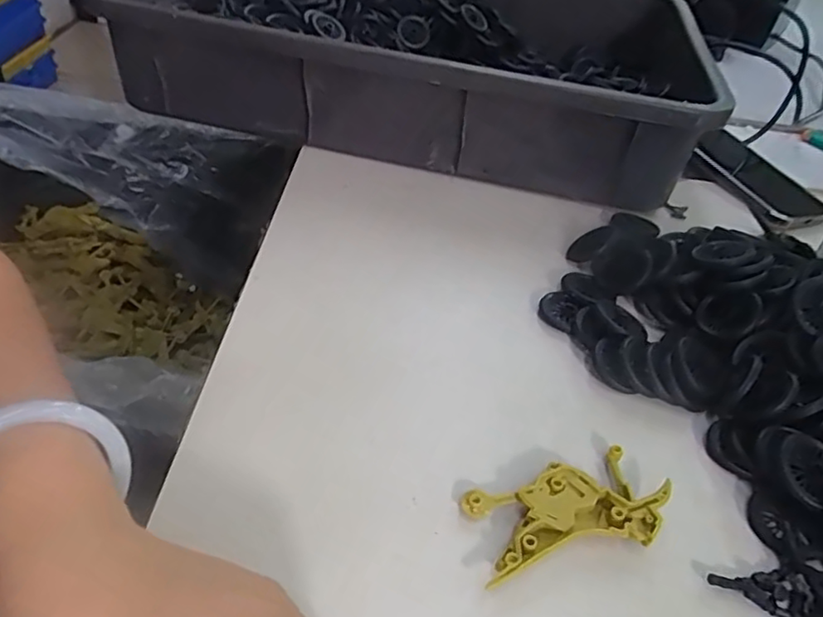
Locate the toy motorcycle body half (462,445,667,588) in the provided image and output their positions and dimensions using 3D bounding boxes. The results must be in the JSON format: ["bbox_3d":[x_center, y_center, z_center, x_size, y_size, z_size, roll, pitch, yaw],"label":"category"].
[{"bbox_3d":[0.080,0.094,0.294,0.109,0.013,0.045,-8,43,-20],"label":"toy motorcycle body half"}]

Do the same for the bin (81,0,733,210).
[{"bbox_3d":[0.001,-0.265,0.640,0.539,0.106,0.372,13,40,5],"label":"bin"}]

